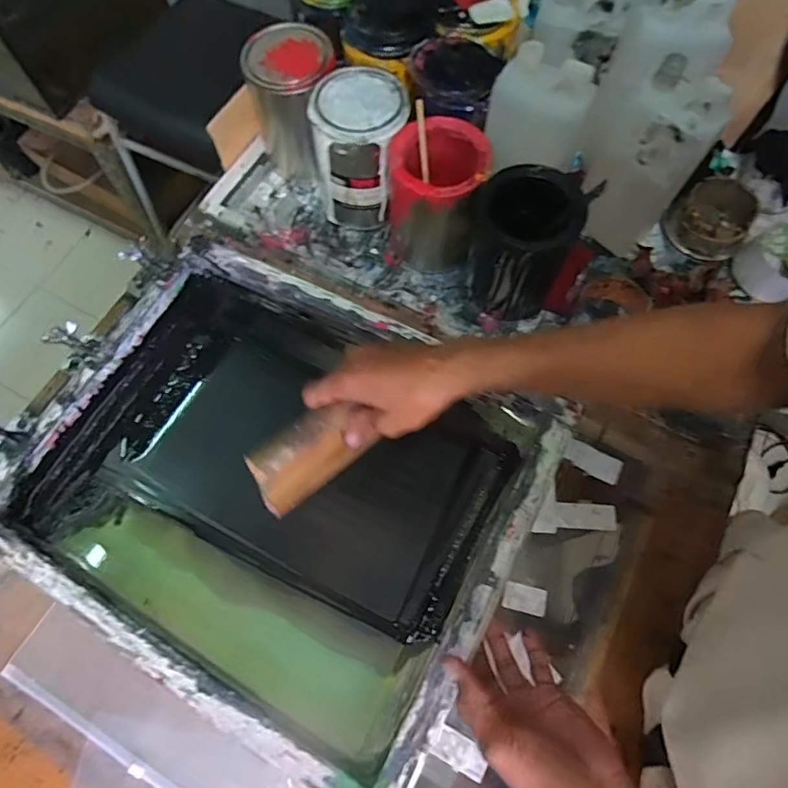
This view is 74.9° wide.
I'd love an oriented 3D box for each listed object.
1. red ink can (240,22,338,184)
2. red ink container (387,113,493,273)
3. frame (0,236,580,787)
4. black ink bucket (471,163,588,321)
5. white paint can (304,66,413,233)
[{"bbox_3d":[-0.123,-0.368,0.671,0.100,0.158,0.100,0,69,-1],"label":"red ink can"},{"bbox_3d":[0.050,-0.238,0.627,0.113,0.150,0.110,7,69,2],"label":"red ink container"},{"bbox_3d":[-0.121,0.078,0.525,0.482,0.054,0.388,26,71,15],"label":"frame"},{"bbox_3d":[0.141,-0.167,0.594,0.109,0.147,0.113,12,69,4],"label":"black ink bucket"},{"bbox_3d":[-0.040,-0.299,0.644,0.106,0.158,0.106,0,69,-1],"label":"white paint can"}]

